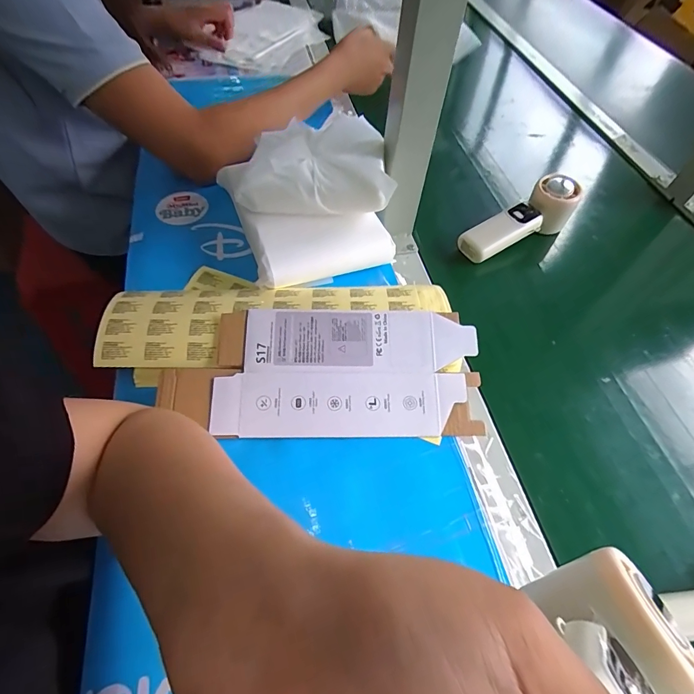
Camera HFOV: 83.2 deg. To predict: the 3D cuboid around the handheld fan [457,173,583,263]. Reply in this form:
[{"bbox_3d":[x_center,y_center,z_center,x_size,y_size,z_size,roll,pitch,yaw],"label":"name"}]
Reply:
[{"bbox_3d":[0.212,-0.156,0.490,0.157,0.059,0.046,-29,61,-7],"label":"handheld fan"}]

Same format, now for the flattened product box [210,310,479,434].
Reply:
[{"bbox_3d":[-0.001,0.020,0.353,0.226,0.006,0.116,0,73,-3],"label":"flattened product box"}]

